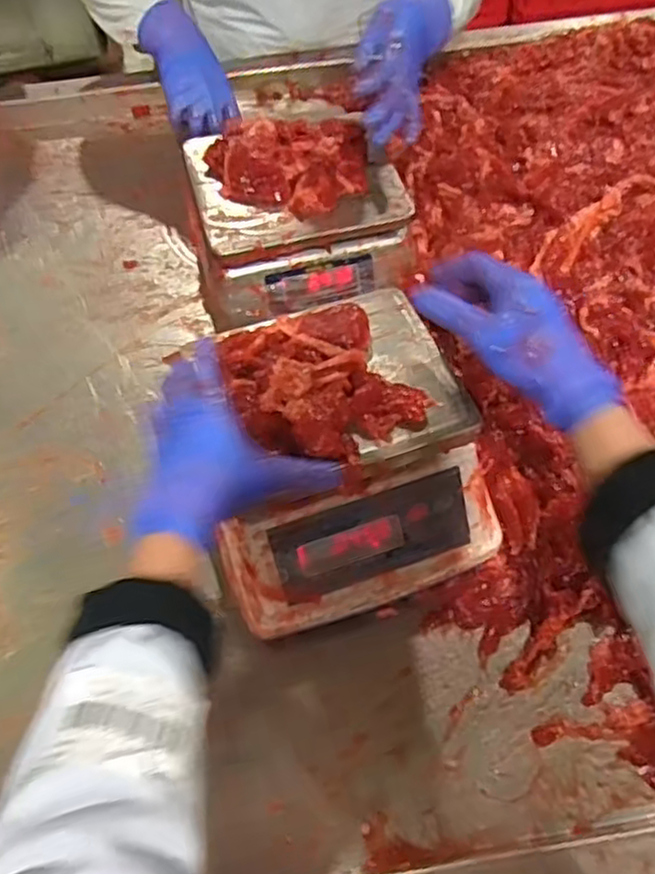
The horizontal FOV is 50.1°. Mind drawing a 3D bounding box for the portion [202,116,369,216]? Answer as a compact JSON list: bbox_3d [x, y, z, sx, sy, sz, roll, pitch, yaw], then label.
[{"bbox_3d":[-0.043,-0.289,0.750,0.171,0.036,0.119,-3,60,0],"label":"portion"}]

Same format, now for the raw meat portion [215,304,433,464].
[{"bbox_3d":[-0.008,-0.050,0.545,0.139,0.049,0.137,-21,61,-10],"label":"raw meat portion"}]

